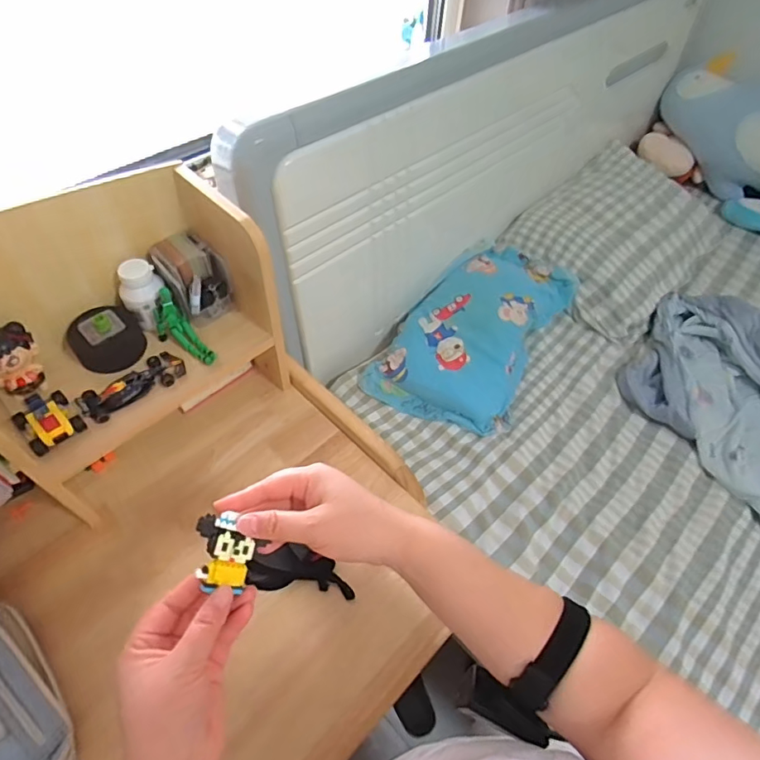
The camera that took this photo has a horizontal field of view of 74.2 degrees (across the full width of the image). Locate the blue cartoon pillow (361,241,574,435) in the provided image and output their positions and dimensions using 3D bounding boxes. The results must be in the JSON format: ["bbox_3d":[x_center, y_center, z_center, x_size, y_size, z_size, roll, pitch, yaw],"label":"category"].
[{"bbox_3d":[0.209,-0.117,1.063,0.286,0.104,0.514,26,56,16],"label":"blue cartoon pillow"}]

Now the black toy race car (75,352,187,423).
[{"bbox_3d":[-0.301,0.004,0.612,0.122,0.021,0.047,-36,62,-26],"label":"black toy race car"}]

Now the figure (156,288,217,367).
[{"bbox_3d":[-0.256,-0.061,0.652,0.040,0.060,0.106,-40,97,-28],"label":"figure"}]

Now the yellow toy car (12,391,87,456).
[{"bbox_3d":[-0.382,0.042,0.573,0.076,0.024,0.056,39,60,24],"label":"yellow toy car"}]

